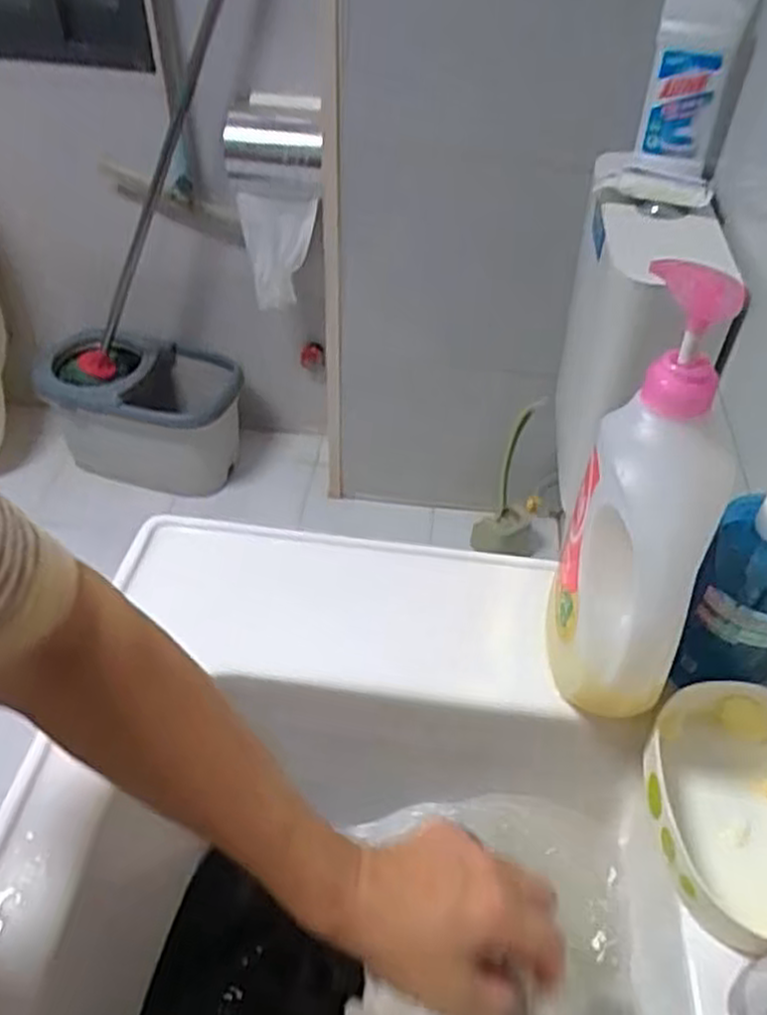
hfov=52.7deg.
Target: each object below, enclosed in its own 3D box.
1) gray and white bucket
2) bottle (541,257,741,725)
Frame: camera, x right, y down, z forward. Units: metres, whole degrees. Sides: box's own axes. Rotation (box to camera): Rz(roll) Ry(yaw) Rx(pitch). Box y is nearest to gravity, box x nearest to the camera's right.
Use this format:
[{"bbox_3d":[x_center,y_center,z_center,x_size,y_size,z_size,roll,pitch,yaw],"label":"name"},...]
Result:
[{"bbox_3d":[-0.548,-0.225,1.787,0.504,0.239,0.295,11,45,8],"label":"gray and white bucket"},{"bbox_3d":[0.141,-0.001,0.426,0.073,0.255,0.069,13,18,10],"label":"bottle"}]

